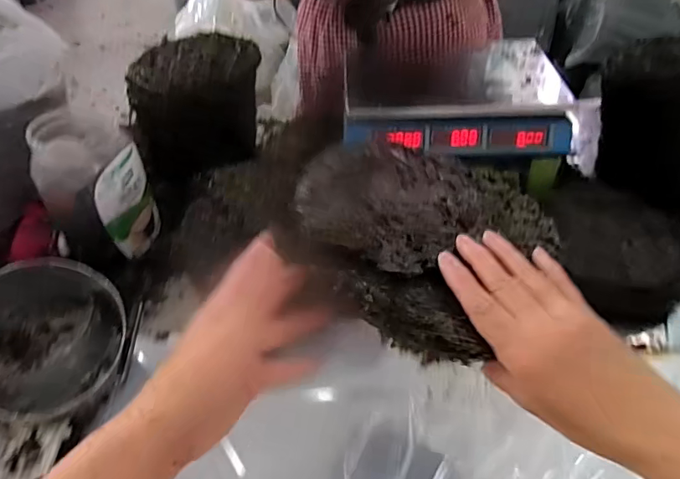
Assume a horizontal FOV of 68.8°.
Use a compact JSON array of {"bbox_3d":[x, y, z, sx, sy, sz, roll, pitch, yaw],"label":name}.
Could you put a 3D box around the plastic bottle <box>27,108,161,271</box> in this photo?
[{"bbox_3d":[-0.352,-0.068,0.708,0.123,0.187,0.113,0,44,2],"label":"plastic bottle"}]

